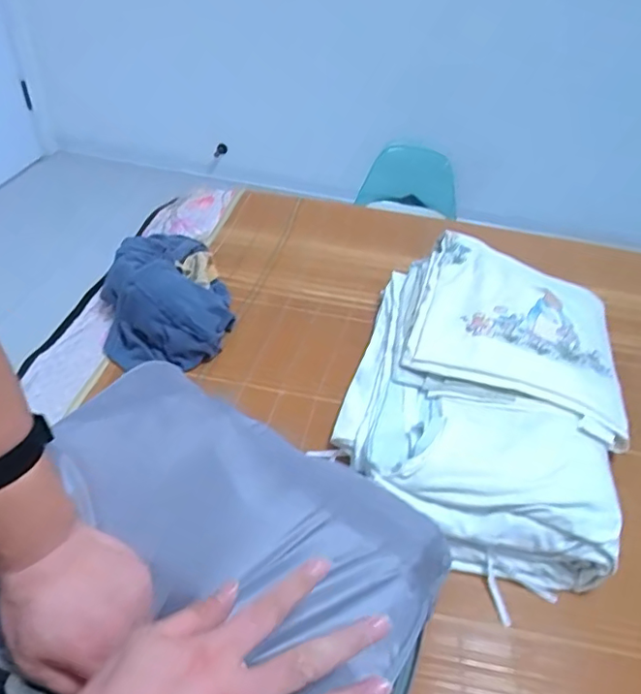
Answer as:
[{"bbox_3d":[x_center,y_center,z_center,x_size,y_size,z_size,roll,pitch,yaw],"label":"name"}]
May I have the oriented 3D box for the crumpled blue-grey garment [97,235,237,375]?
[{"bbox_3d":[-0.240,-0.083,0.839,0.180,0.095,0.248,-9,45,-15],"label":"crumpled blue-grey garment"}]

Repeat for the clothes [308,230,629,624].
[{"bbox_3d":[0.219,0.048,0.730,0.339,0.116,0.467,19,45,14],"label":"clothes"}]

